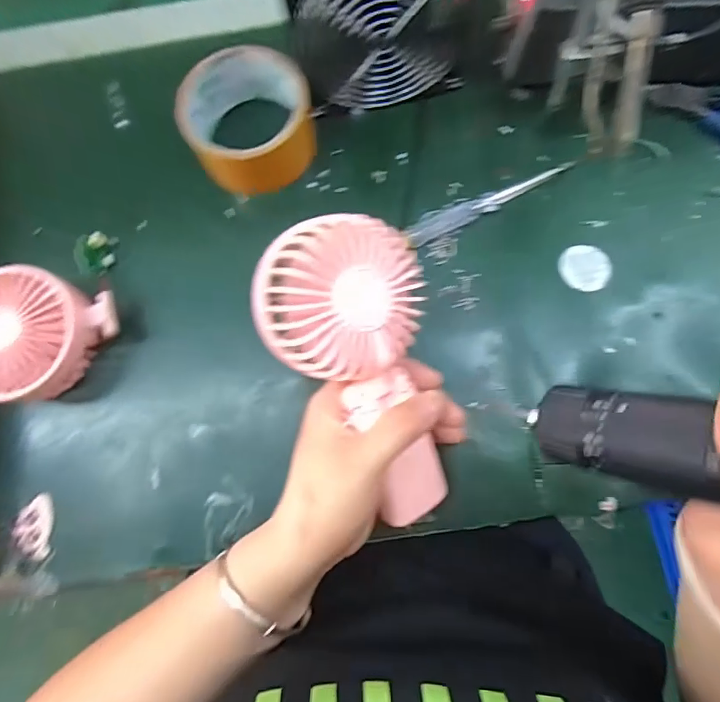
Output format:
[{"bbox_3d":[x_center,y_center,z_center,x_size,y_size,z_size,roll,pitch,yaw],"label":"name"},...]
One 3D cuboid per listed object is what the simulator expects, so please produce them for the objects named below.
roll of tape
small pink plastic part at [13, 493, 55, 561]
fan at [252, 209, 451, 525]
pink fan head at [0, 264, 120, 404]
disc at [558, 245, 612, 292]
[{"bbox_3d":[-0.087,-0.179,0.345,0.090,0.052,0.112,-30,80,-3],"label":"roll of tape"},{"bbox_3d":[-0.226,0.121,0.319,0.024,0.005,0.042,-4,81,2],"label":"small pink plastic part"},{"bbox_3d":[0.008,0.019,0.262,0.085,0.032,0.187,-22,114,-1],"label":"fan"},{"bbox_3d":[-0.224,-0.009,0.318,0.095,0.048,0.087,0,81,2],"label":"pink fan head"},{"bbox_3d":[0.161,-0.059,0.329,0.036,0.004,0.033,0,81,2],"label":"disc"}]

